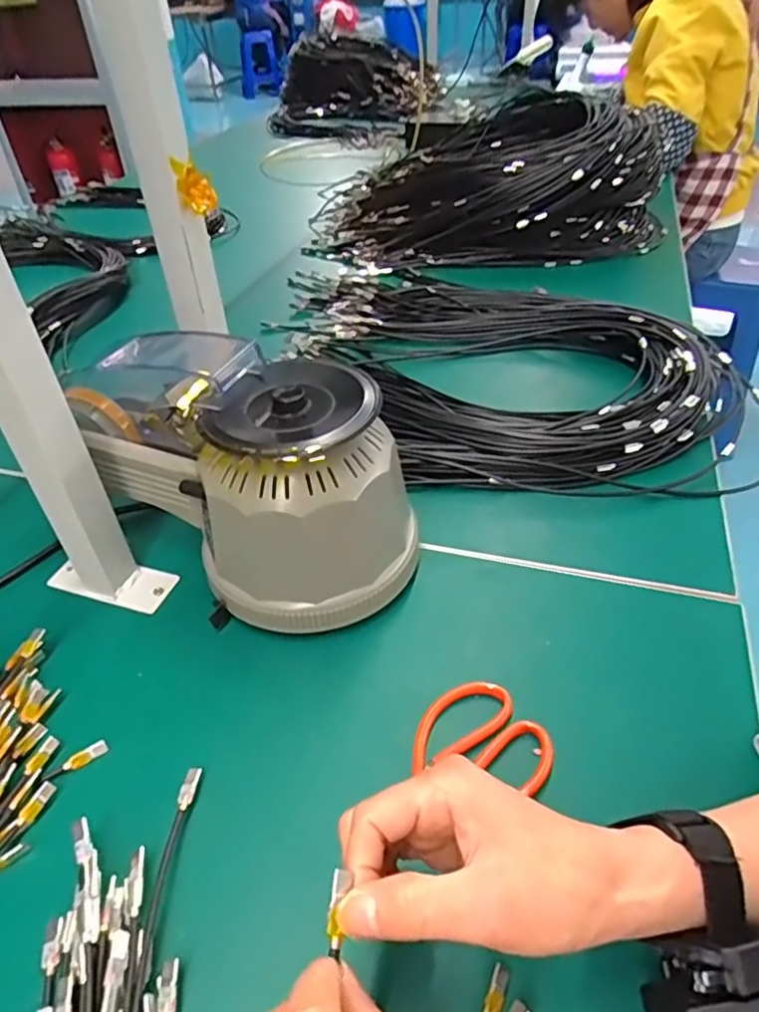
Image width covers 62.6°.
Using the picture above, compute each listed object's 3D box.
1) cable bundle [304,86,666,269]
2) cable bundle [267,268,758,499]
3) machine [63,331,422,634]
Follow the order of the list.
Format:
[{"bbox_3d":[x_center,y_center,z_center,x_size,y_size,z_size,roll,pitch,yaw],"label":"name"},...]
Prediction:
[{"bbox_3d":[0.158,-0.570,1.054,0.557,0.172,0.440,-1,42,3],"label":"cable bundle"},{"bbox_3d":[0.105,-0.190,0.715,0.355,0.047,0.620,-21,44,-19],"label":"cable bundle"},{"bbox_3d":[-0.100,-0.024,0.462,0.142,0.145,0.244,-34,50,-30],"label":"machine"}]

